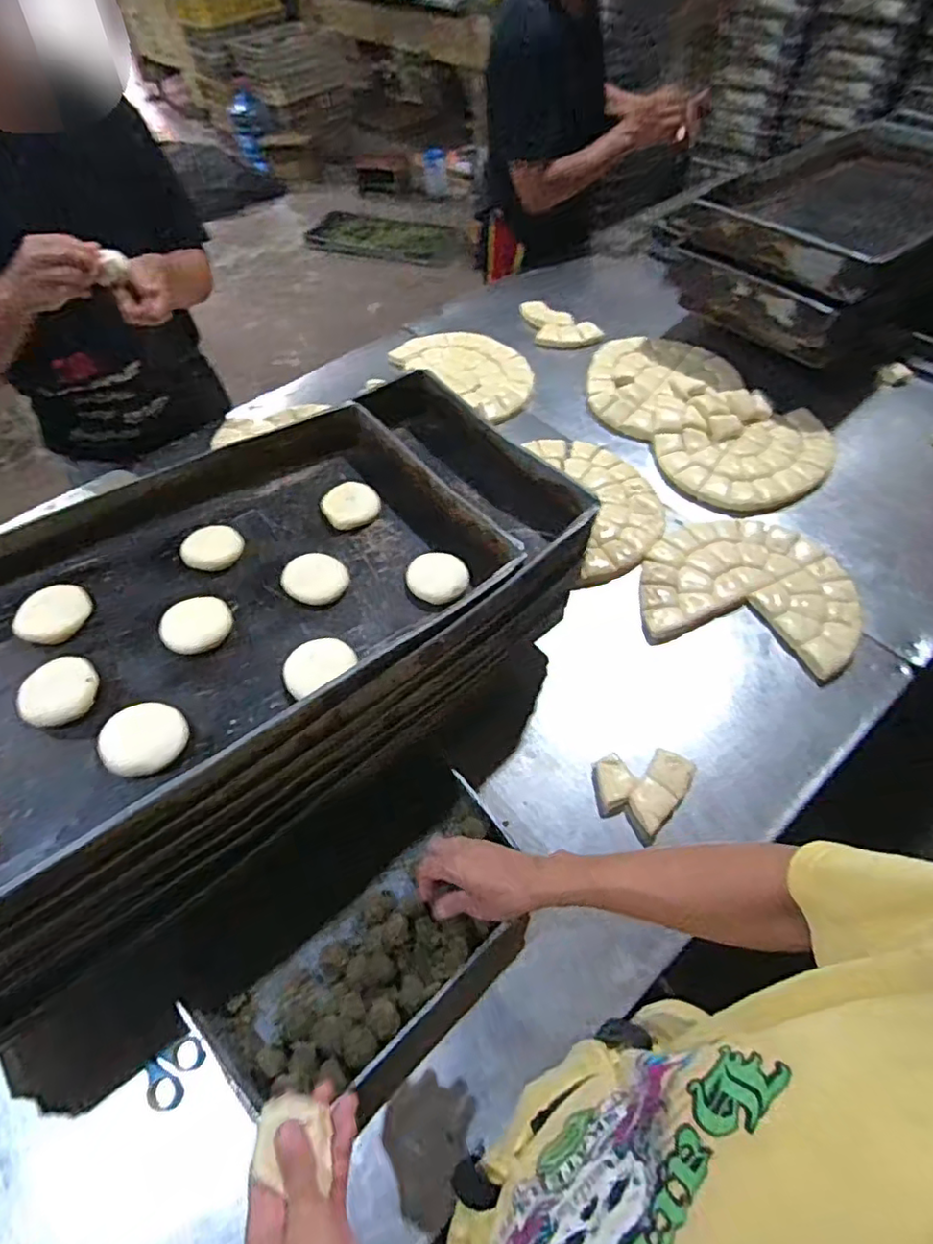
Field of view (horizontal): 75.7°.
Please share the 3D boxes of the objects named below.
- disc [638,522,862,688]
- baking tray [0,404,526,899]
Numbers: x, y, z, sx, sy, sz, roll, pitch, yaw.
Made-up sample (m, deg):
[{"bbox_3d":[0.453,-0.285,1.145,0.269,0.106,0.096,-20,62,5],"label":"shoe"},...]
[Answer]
[{"bbox_3d":[0.431,-0.055,0.921,0.303,0.026,0.255,14,57,13],"label":"disc"},{"bbox_3d":[-0.364,0.023,0.607,0.807,0.083,0.407,-31,61,-24],"label":"baking tray"}]

